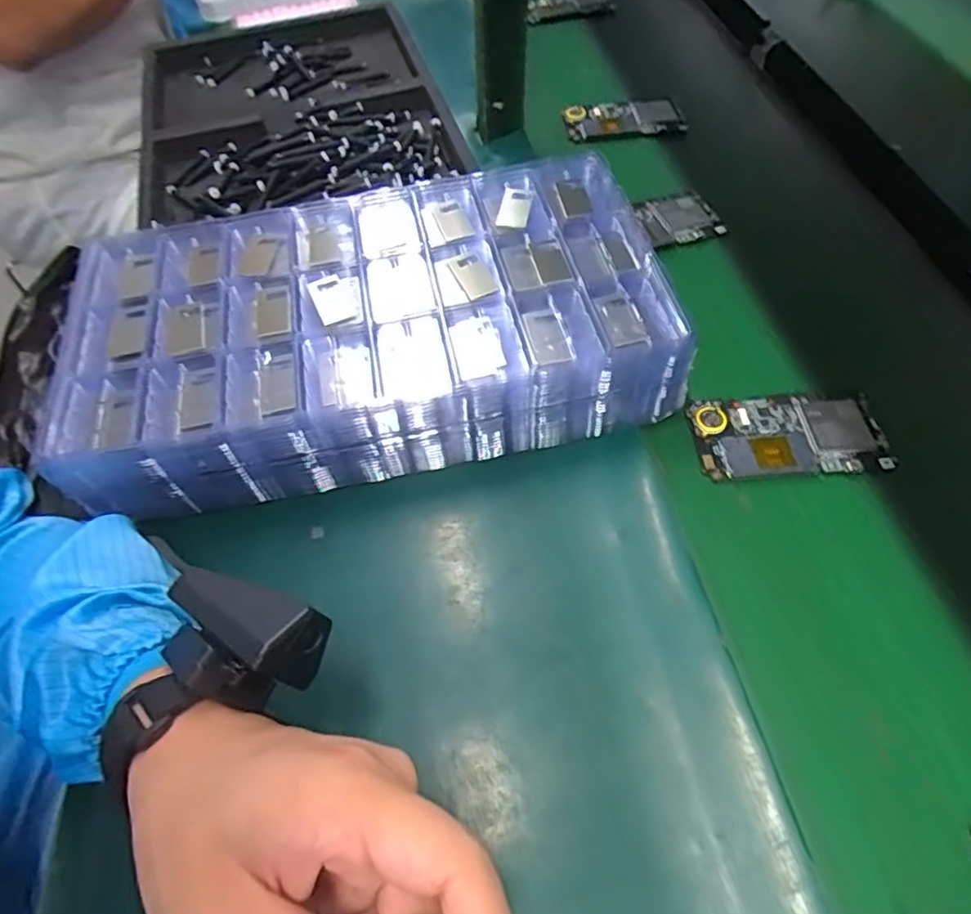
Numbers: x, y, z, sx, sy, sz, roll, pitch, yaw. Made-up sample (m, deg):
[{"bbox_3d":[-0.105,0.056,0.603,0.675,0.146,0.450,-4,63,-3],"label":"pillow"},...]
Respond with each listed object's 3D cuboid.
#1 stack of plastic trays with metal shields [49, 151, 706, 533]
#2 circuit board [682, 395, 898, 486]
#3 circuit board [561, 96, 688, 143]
[{"bbox_3d":[-0.087,-0.092,0.441,0.395,0.090,0.213,-8,53,-9],"label":"stack of plastic trays with metal shields"},{"bbox_3d":[0.204,-0.016,0.419,0.121,0.009,0.063,0,52,-2],"label":"circuit board"},{"bbox_3d":[0.145,-0.352,0.646,0.121,0.017,0.055,-5,54,1],"label":"circuit board"}]

